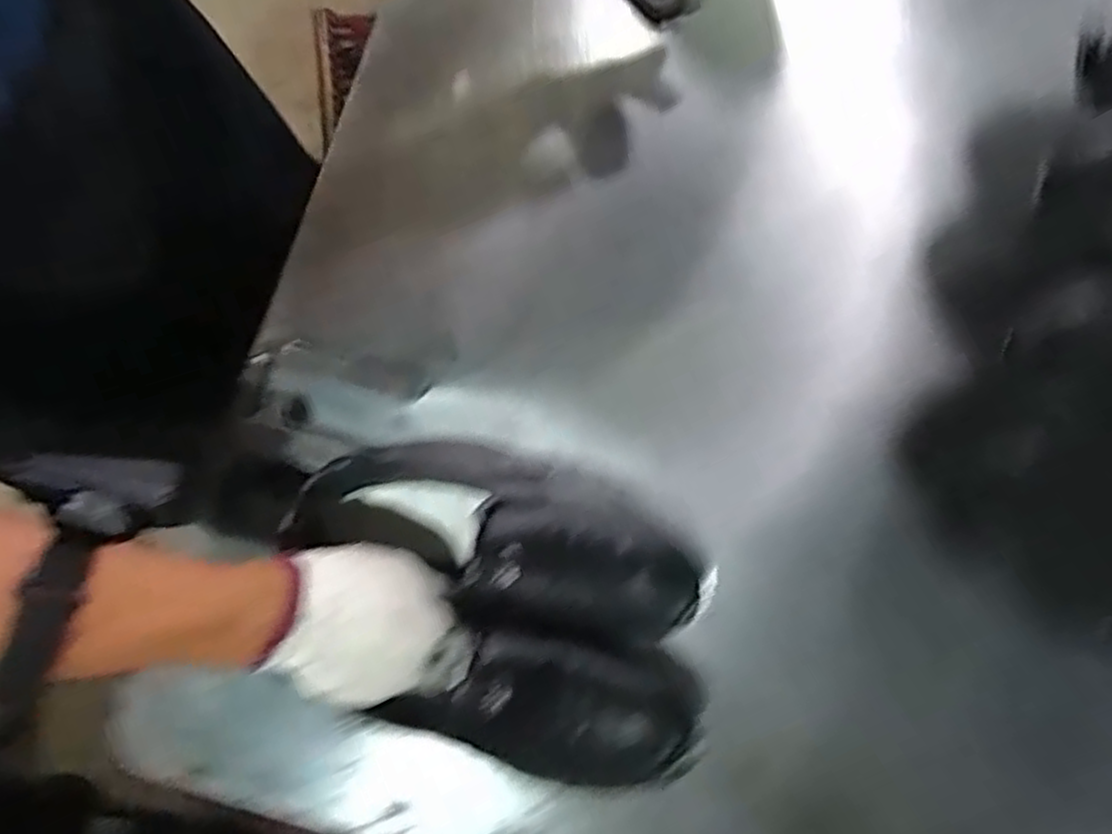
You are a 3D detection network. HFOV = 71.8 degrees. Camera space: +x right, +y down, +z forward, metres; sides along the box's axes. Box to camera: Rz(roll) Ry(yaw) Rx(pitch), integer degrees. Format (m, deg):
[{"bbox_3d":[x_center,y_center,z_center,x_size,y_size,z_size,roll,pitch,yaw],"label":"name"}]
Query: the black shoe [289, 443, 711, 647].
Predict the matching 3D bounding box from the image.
[{"bbox_3d":[-0.024,0.084,0.523,0.255,0.099,0.103,17,80,3],"label":"black shoe"}]

